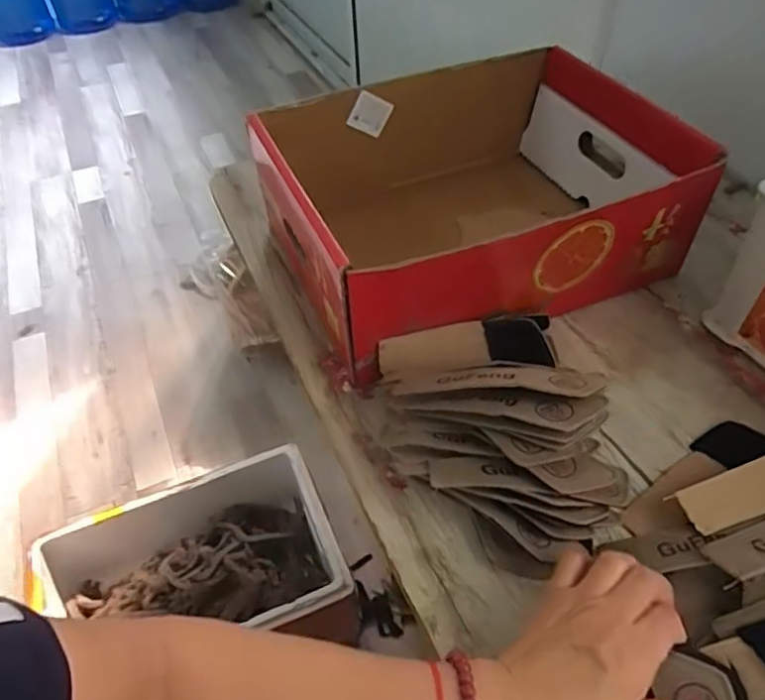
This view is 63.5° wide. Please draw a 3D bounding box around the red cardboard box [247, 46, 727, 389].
[{"bbox_3d":[0.106,-0.160,0.655,0.419,0.152,0.296,-20,49,-15],"label":"red cardboard box"}]

